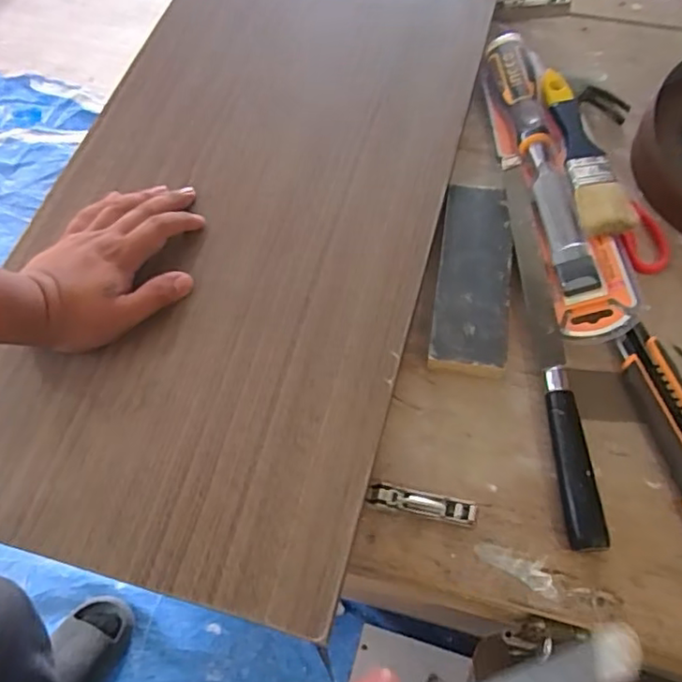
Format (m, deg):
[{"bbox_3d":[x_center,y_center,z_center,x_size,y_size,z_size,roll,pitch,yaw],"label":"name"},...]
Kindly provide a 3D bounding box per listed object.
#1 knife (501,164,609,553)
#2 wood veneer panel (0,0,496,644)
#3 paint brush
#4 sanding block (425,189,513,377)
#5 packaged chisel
[{"bbox_3d":[0.157,-0.005,0.469,0.022,0.027,0.315,-3,63,0],"label":"knife"},{"bbox_3d":[-0.078,-0.149,0.551,0.338,0.018,0.685,12,64,11],"label":"wood veneer panel"},{"bbox_3d":[0.206,-0.164,0.524,0.039,0.025,0.183,-4,63,0],"label":"paint brush"},{"bbox_3d":[0.109,-0.055,0.502,0.057,0.018,0.170,8,64,6],"label":"sanding block"},{"bbox_3d":[0.178,-0.147,0.524,0.055,0.029,0.310,-8,63,-2],"label":"packaged chisel"}]

